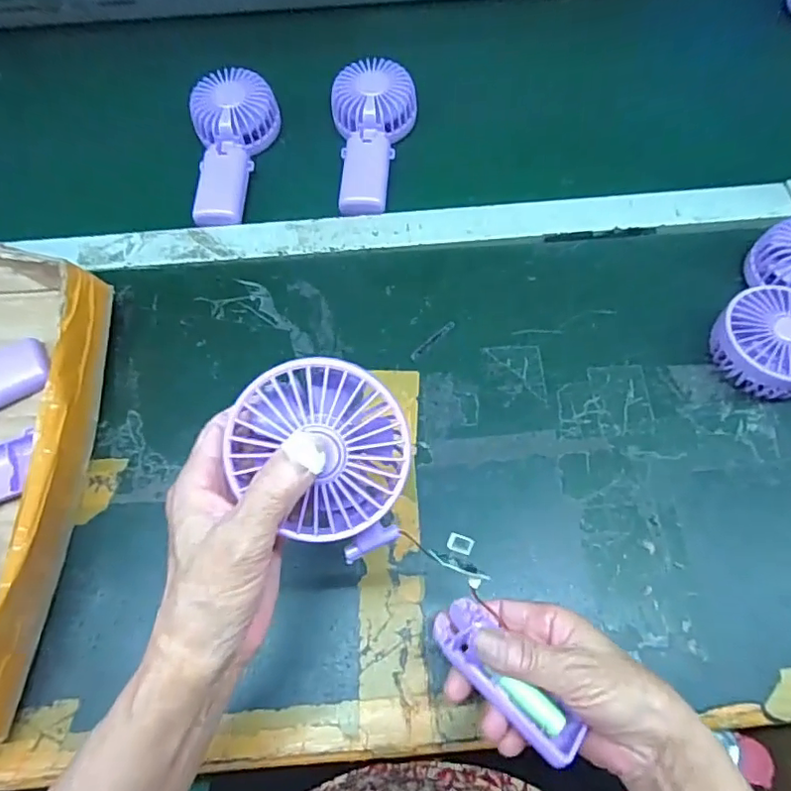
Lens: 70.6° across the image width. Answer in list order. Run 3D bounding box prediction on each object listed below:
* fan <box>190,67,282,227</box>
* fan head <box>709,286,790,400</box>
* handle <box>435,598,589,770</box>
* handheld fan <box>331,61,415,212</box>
[{"bbox_3d":[-0.161,-0.249,0.553,0.083,0.046,0.172,-2,63,0],"label":"fan"},{"bbox_3d":[0.296,-0.039,0.438,0.085,0.044,0.083,-1,63,1],"label":"fan head"},{"bbox_3d":[0.060,0.156,0.309,0.030,0.027,0.095,-37,57,-16],"label":"handle"},{"bbox_3d":[-0.019,-0.256,0.553,0.081,0.049,0.165,-3,63,0],"label":"handheld fan"}]

